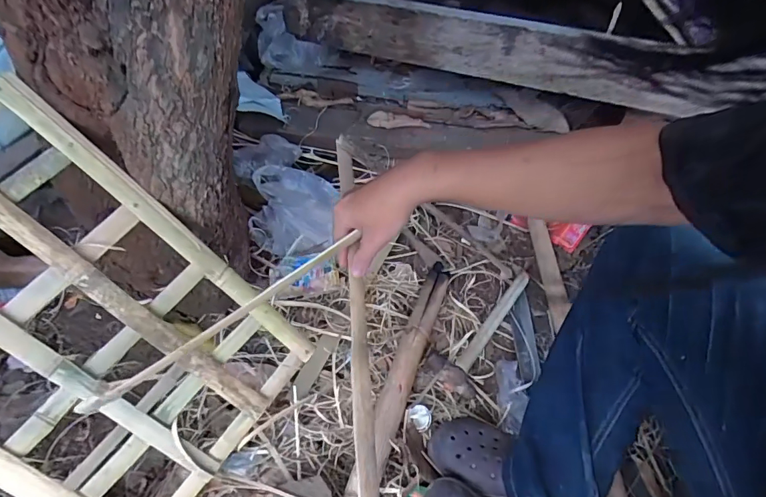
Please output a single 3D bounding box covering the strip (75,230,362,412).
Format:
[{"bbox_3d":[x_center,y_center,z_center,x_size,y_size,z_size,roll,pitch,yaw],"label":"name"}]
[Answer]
[{"bbox_3d":[-0.171,0.080,0.465,0.337,0.018,0.011,-32,56,-3],"label":"strip"}]

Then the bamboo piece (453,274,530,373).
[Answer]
[{"bbox_3d":[0.210,0.128,0.807,0.022,0.015,0.250,32,55,21],"label":"bamboo piece"}]

